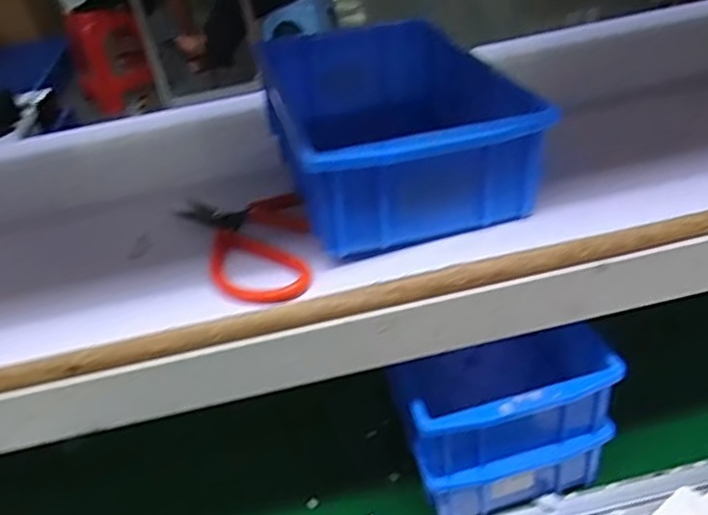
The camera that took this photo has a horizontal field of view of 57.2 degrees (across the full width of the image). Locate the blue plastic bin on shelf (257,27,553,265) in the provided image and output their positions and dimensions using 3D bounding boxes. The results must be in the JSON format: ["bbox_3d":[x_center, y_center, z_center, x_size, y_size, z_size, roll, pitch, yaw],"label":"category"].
[{"bbox_3d":[0.021,-0.082,0.408,0.127,0.080,0.196,-15,36,-8],"label":"blue plastic bin on shelf"}]

